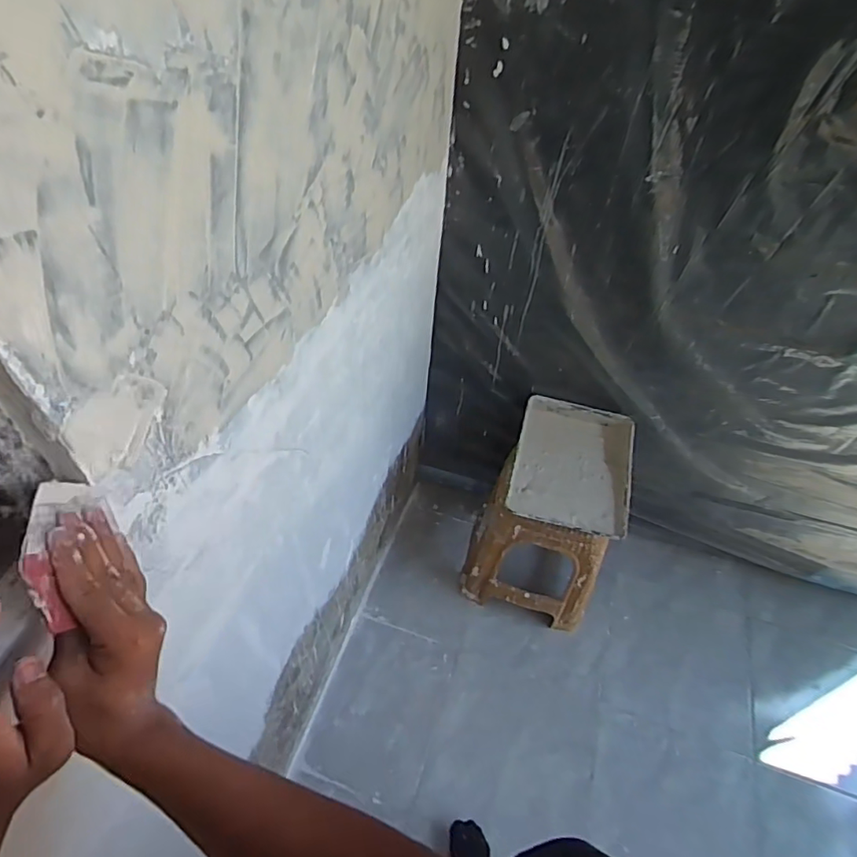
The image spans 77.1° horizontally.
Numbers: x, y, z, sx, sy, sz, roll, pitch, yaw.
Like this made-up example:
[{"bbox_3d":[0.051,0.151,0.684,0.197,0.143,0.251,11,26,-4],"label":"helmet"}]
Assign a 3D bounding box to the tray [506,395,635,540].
[{"bbox_3d":[0.355,0.098,1.338,0.281,0.080,0.350,15,51,8],"label":"tray"}]

